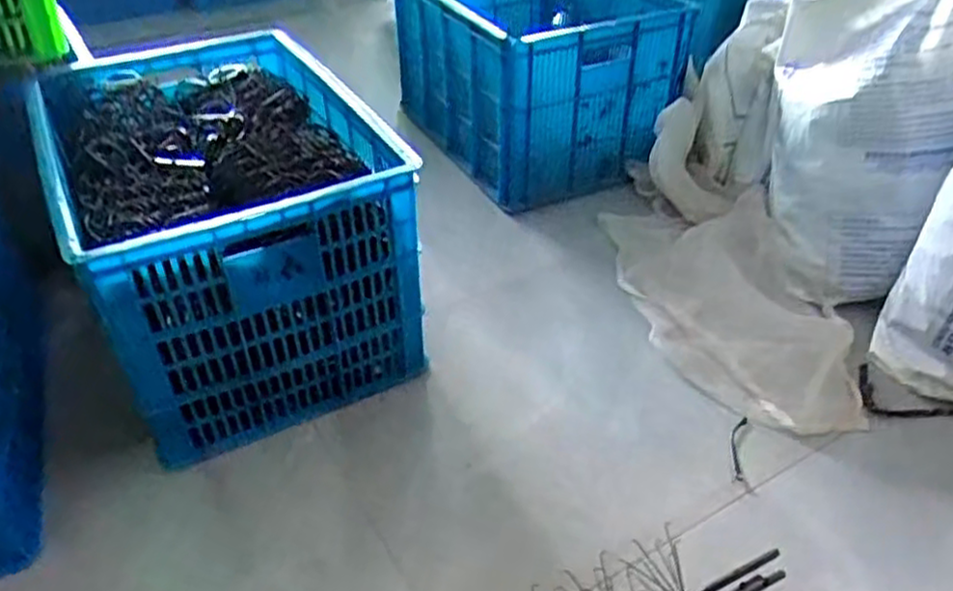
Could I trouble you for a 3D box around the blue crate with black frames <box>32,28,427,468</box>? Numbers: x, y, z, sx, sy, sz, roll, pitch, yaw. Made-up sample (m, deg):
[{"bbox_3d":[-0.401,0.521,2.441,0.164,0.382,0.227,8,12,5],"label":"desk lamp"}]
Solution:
[{"bbox_3d":[-0.428,-0.166,1.311,0.477,0.388,0.809,-18,41,-20],"label":"blue crate with black frames"}]

